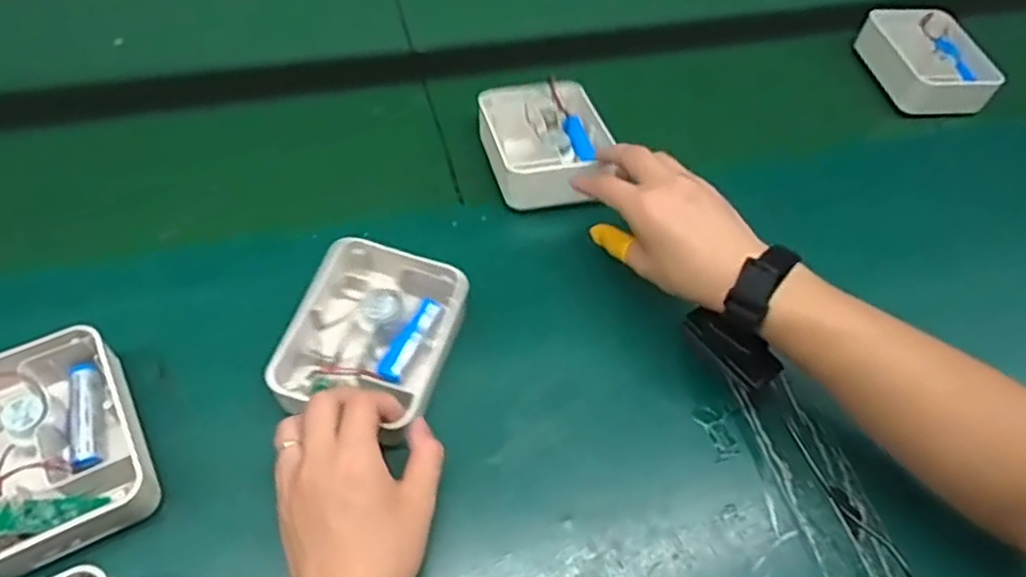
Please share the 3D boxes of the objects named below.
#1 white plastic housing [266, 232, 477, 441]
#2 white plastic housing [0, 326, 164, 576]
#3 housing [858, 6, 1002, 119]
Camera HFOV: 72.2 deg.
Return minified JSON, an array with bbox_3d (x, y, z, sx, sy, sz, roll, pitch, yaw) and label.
[{"bbox_3d":[-0.097,0.032,0.486,0.112,0.034,0.128,19,54,8],"label":"white plastic housing"},{"bbox_3d":[-0.290,0.097,0.437,0.099,0.045,0.128,-24,59,-21],"label":"white plastic housing"},{"bbox_3d":[0.441,-0.243,0.746,0.105,0.047,0.135,-2,54,-7],"label":"housing"}]

